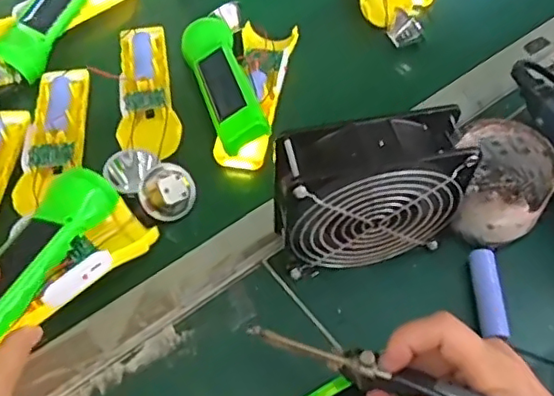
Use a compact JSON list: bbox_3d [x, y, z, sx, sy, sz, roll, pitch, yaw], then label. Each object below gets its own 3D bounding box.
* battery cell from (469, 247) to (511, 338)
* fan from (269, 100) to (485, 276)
[{"bbox_3d":[0.148,0.067,0.413,0.018,0.017,0.065,1,54,2],"label":"battery cell"},{"bbox_3d":[0.057,0.001,0.394,0.123,0.117,0.047,-11,54,-7],"label":"fan"}]

